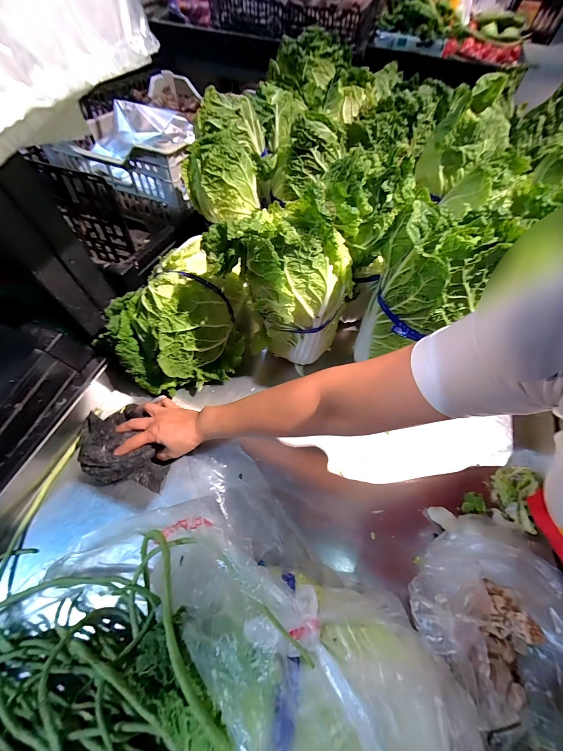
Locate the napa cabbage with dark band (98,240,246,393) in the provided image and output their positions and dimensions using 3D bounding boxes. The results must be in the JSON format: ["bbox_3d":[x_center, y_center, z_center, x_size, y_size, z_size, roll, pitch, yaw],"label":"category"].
[{"bbox_3d":[-0.166,-0.088,0.475,0.173,0.162,0.229,31,65,14],"label":"napa cabbage with dark band"}]

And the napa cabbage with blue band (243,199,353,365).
[{"bbox_3d":[0.028,-0.128,0.433,0.150,0.244,0.126,-13,63,-9],"label":"napa cabbage with blue band"}]

